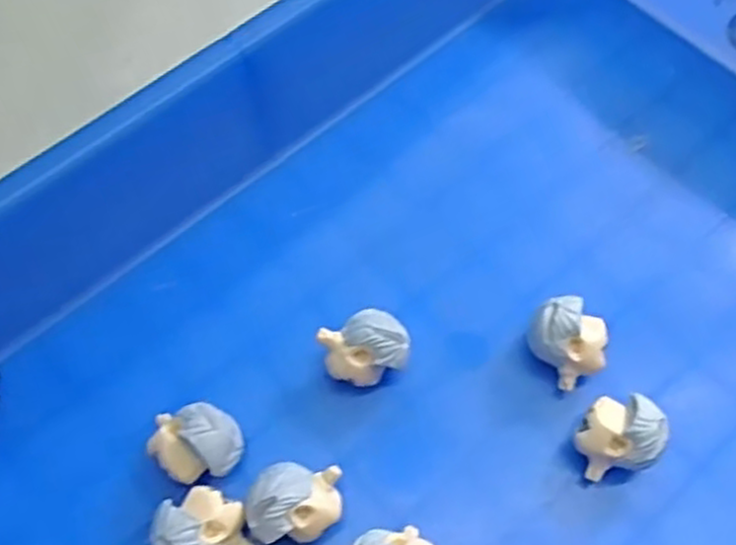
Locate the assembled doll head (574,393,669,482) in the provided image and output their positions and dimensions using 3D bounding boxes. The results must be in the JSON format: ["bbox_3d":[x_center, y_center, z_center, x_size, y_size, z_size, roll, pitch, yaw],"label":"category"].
[{"bbox_3d":[0.078,0.052,0.238,0.025,0.024,0.022,-8,66,-3],"label":"assembled doll head"}]

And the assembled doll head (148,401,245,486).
[{"bbox_3d":[-0.054,0.055,0.240,0.027,0.026,0.022,-5,66,-1],"label":"assembled doll head"}]

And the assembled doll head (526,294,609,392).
[{"bbox_3d":[0.066,0.023,0.250,0.026,0.024,0.022,41,73,17],"label":"assembled doll head"}]

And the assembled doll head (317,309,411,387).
[{"bbox_3d":[0.000,0.027,0.253,0.027,0.026,0.022,-25,67,-10],"label":"assembled doll head"}]

